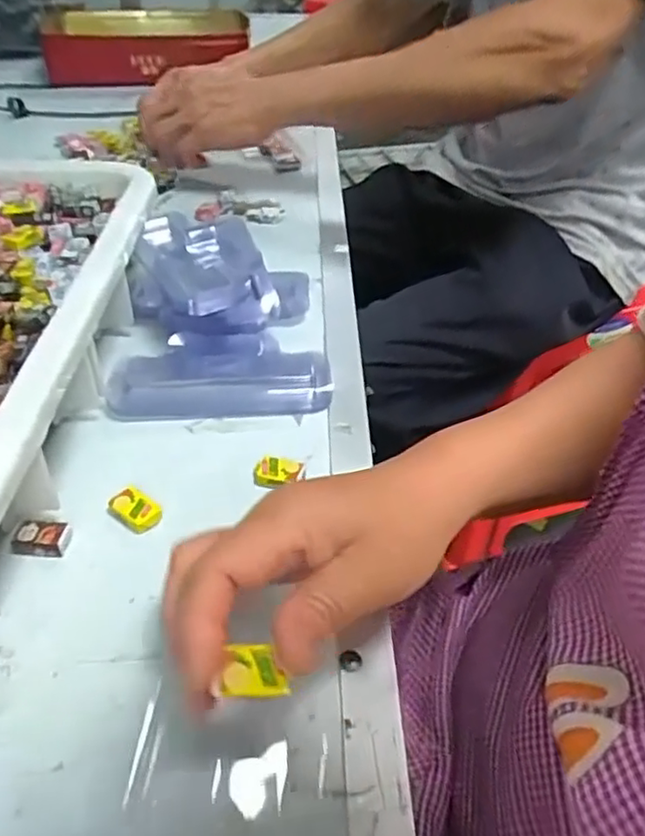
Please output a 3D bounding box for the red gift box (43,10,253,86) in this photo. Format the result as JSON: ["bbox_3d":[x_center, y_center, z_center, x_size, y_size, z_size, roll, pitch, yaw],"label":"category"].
[{"bbox_3d":[-0.264,-0.572,0.989,0.286,0.078,0.239,-4,41,-6],"label":"red gift box"}]

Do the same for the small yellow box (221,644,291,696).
[{"bbox_3d":[-0.023,0.087,0.223,0.022,0.006,0.016,0,41,-1],"label":"small yellow box"}]

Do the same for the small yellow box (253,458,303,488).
[{"bbox_3d":[-0.025,0.032,0.365,0.027,0.012,0.017,3,41,2],"label":"small yellow box"}]

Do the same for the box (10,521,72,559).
[{"bbox_3d":[-0.142,0.061,0.325,0.028,0.008,0.017,3,41,3],"label":"box"}]

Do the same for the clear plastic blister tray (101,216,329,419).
[{"bbox_3d":[-0.069,-0.075,0.450,0.140,0.051,0.175,-3,41,-4],"label":"clear plastic blister tray"}]

